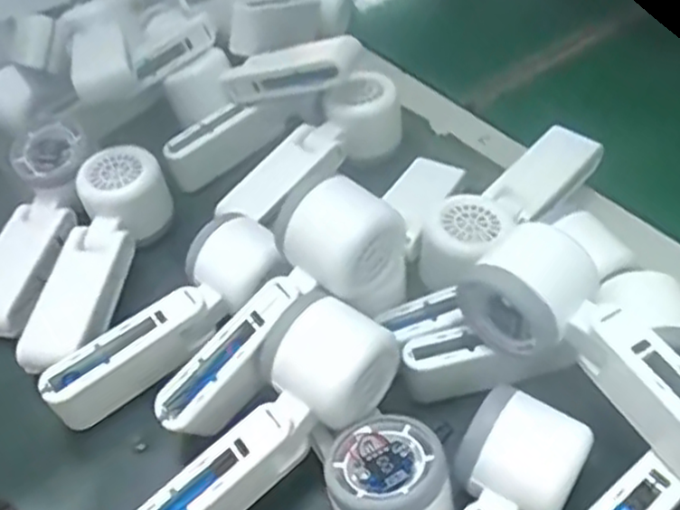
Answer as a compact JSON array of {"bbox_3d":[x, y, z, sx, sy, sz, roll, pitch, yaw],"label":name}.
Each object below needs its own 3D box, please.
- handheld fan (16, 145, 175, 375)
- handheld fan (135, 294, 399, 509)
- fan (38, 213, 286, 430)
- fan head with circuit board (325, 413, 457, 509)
[{"bbox_3d":[-0.159,0.002,0.457,0.052,0.054,0.151,6,49,9],"label":"handheld fan"},{"bbox_3d":[-0.041,0.093,0.366,0.165,0.057,0.051,-44,46,-6],"label":"handheld fan"},{"bbox_3d":[-0.100,0.041,0.433,0.044,0.054,0.166,34,58,29],"label":"fan"},{"bbox_3d":[0.024,0.115,0.349,0.058,0.049,0.065,-23,51,-16],"label":"fan head with circuit board"}]

